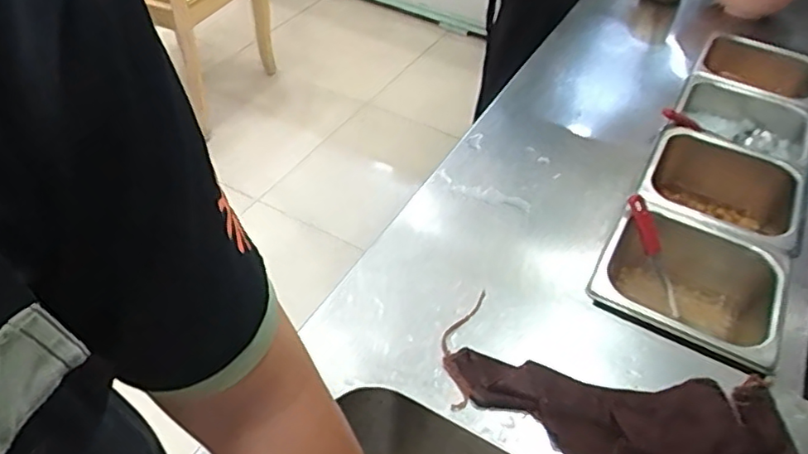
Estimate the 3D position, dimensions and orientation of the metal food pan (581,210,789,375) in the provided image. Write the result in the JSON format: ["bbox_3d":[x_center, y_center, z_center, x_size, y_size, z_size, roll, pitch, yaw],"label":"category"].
[{"bbox_3d":[0.280,0.075,0.614,0.170,0.087,0.162,27,50,21],"label":"metal food pan"}]

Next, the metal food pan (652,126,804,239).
[{"bbox_3d":[0.366,-0.025,0.711,0.166,0.085,0.159,24,49,18],"label":"metal food pan"}]

